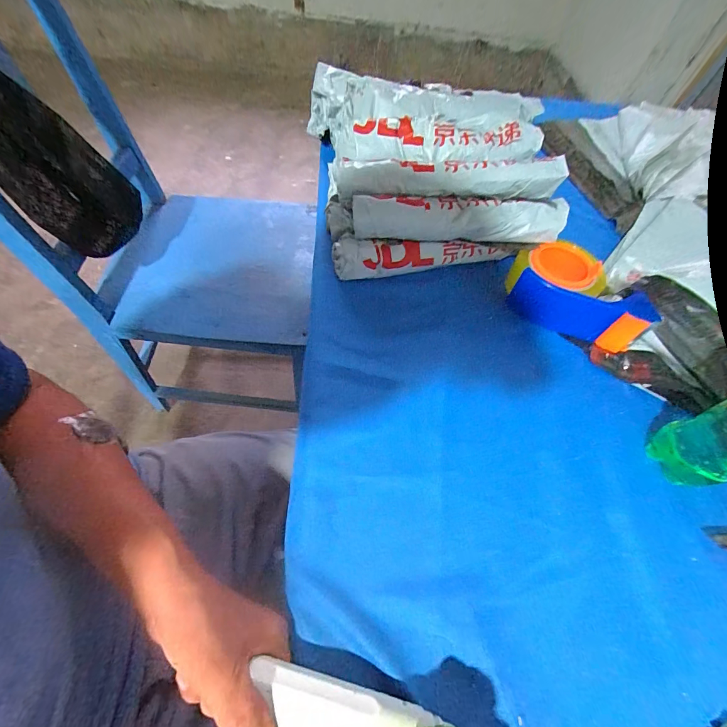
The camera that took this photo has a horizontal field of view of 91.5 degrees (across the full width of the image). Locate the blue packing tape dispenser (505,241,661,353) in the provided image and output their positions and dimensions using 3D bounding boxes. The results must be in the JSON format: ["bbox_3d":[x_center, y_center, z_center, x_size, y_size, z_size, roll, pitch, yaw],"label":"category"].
[{"bbox_3d":[0.257,-0.085,0.427,0.161,0.057,0.094,28,61,12],"label":"blue packing tape dispenser"}]

